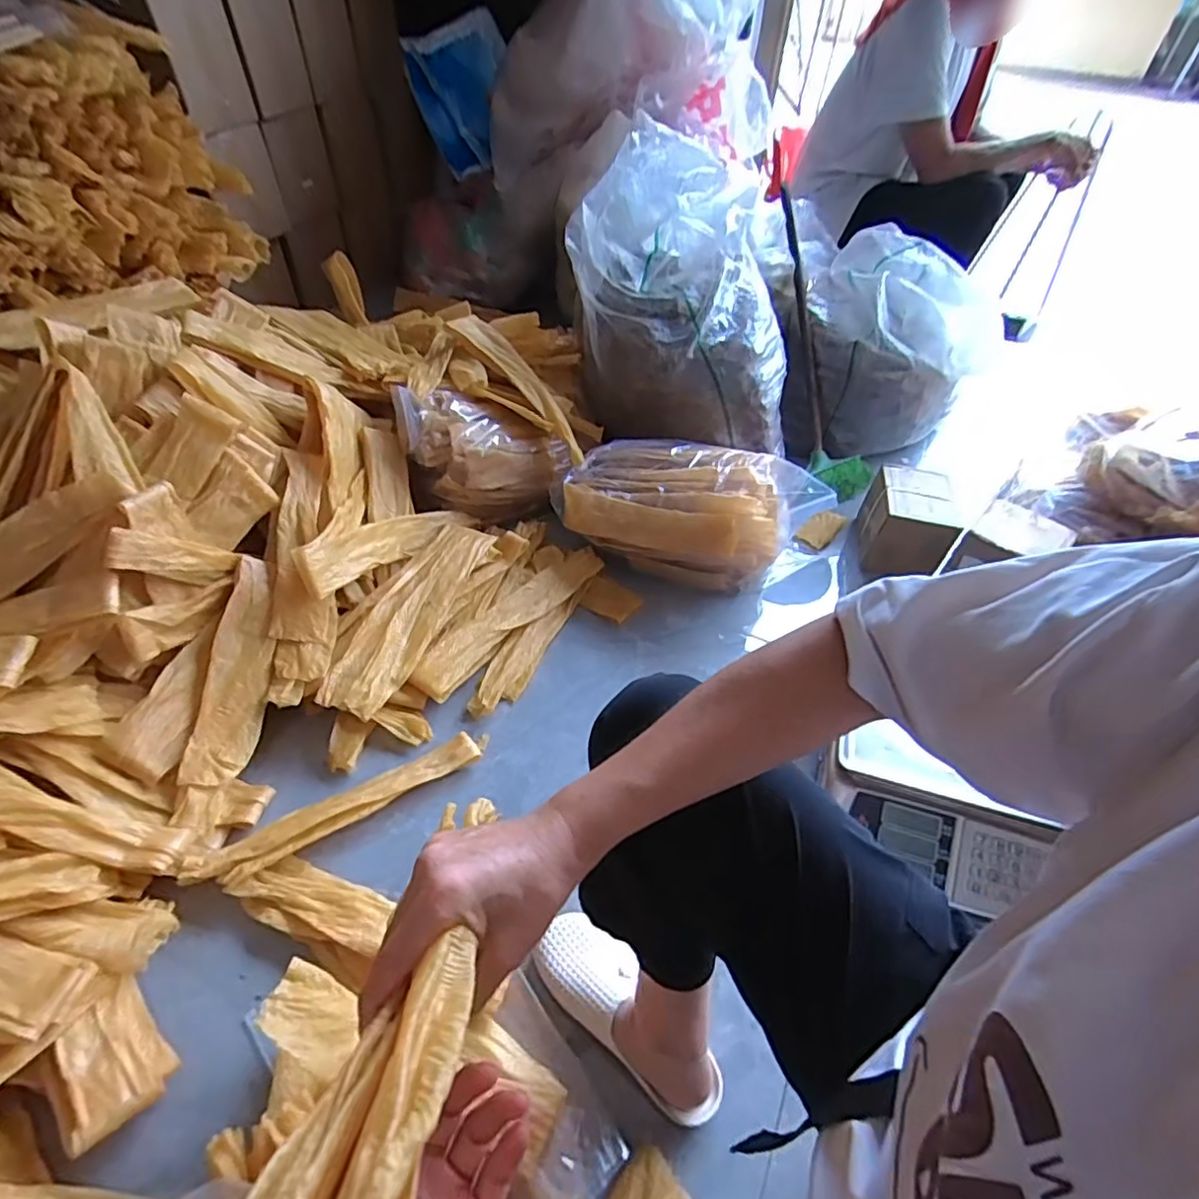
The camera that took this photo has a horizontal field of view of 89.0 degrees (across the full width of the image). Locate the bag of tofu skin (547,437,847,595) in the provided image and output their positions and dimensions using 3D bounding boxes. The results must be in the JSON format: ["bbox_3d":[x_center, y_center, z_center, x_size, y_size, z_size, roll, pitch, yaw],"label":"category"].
[{"bbox_3d":[0.146,-0.171,1.103,0.457,0.211,0.218,13,48,9],"label":"bag of tofu skin"}]

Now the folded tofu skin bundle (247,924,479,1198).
[{"bbox_3d":[-0.084,0.186,0.225,0.059,0.039,0.145,1,6,-2],"label":"folded tofu skin bundle"}]

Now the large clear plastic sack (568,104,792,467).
[{"bbox_3d":[0.171,-0.615,1.207,0.459,0.424,0.428,6,47,3],"label":"large clear plastic sack"}]

